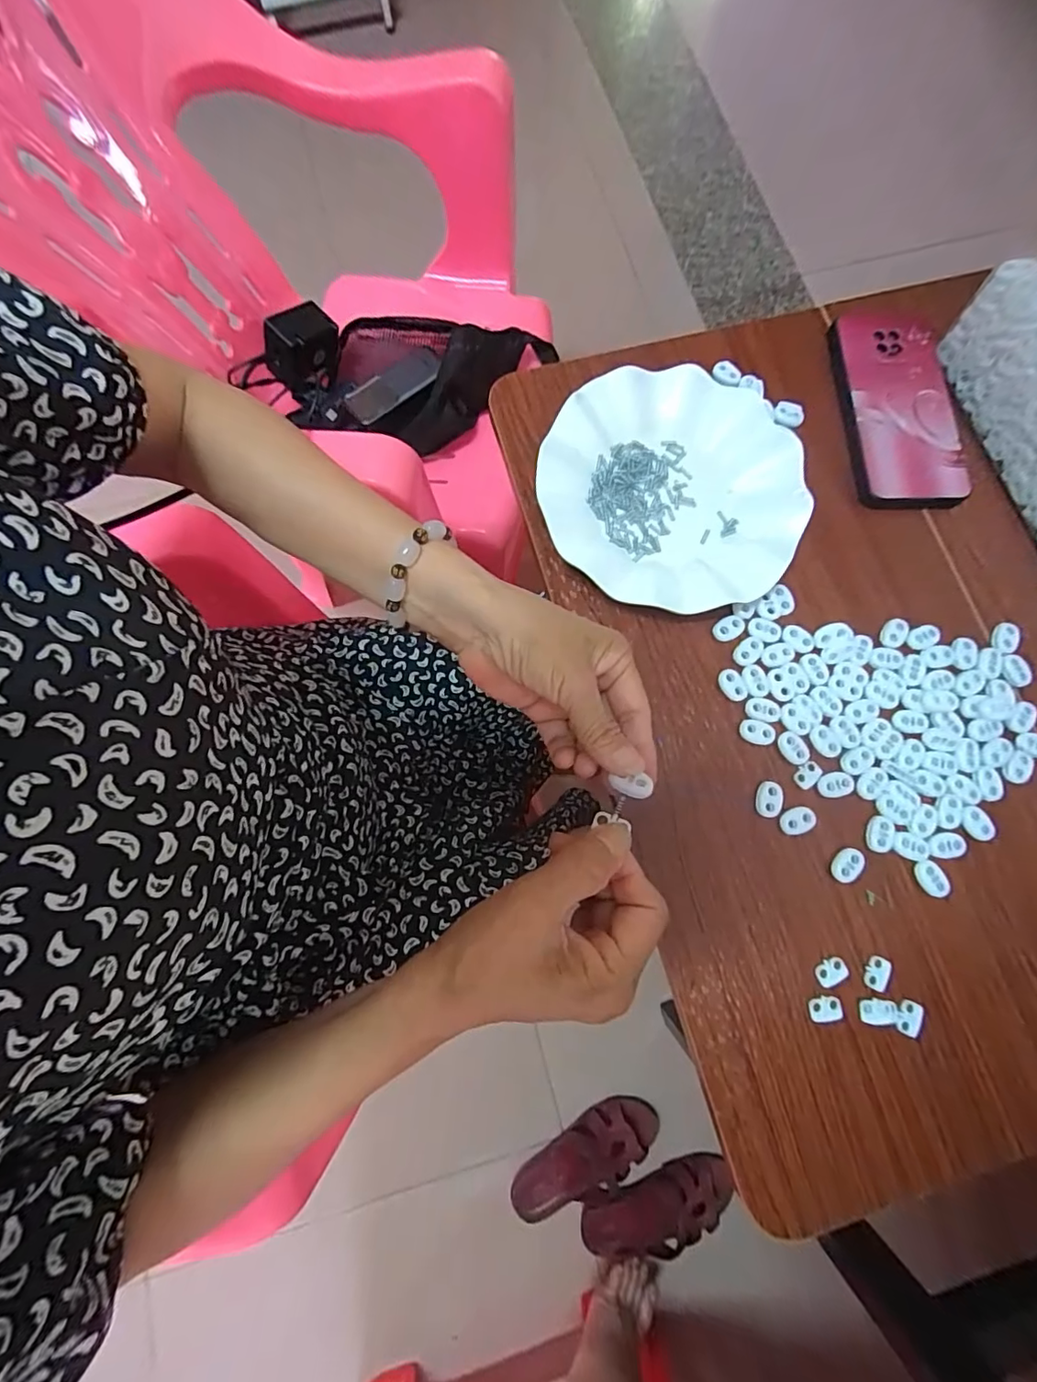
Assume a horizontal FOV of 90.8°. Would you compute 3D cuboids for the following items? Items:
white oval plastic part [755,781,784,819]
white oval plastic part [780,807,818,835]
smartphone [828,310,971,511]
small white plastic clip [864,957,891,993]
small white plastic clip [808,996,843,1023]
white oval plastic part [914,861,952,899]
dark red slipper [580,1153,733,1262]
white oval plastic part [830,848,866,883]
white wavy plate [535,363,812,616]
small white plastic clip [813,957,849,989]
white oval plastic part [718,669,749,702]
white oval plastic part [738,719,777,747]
[{"bbox_3d":[0.163,0.071,0.331,0.016,0.007,0.023,8,78,2],"label":"white oval plastic part"},{"bbox_3d":[0.179,0.084,0.328,0.022,0.004,0.016,-17,78,-3],"label":"white oval plastic part"},{"bbox_3d":[0.292,-0.219,0.392,0.078,0.015,0.164,-1,78,0],"label":"smartphone"},{"bbox_3d":[0.217,0.171,0.308,0.014,0.004,0.019,27,79,6],"label":"small white plastic clip"},{"bbox_3d":[0.183,0.190,0.304,0.019,0.004,0.013,-9,78,-2],"label":"small white plastic clip"},{"bbox_3d":[0.259,0.118,0.320,0.015,0.005,0.024,-26,79,-5],"label":"white oval plastic part"},{"bbox_3d":[0.194,0.707,0.689,0.217,0.047,0.090,-14,79,-3],"label":"dark red slipper"},{"bbox_3d":[0.208,0.110,0.323,0.016,0.006,0.023,43,81,9],"label":"white oval plastic part"},{"bbox_3d":[0.107,-0.144,0.365,0.178,0.024,0.183,0,78,0],"label":"white wavy plate"},{"bbox_3d":[0.189,0.170,0.309,0.020,0.004,0.013,-21,78,-4],"label":"small white plastic clip"},{"bbox_3d":[0.146,-0.004,0.347,0.014,0.006,0.023,-33,79,-7],"label":"white oval plastic part"},{"bbox_3d":[0.159,0.028,0.340,0.023,0.004,0.015,18,78,4],"label":"white oval plastic part"}]

